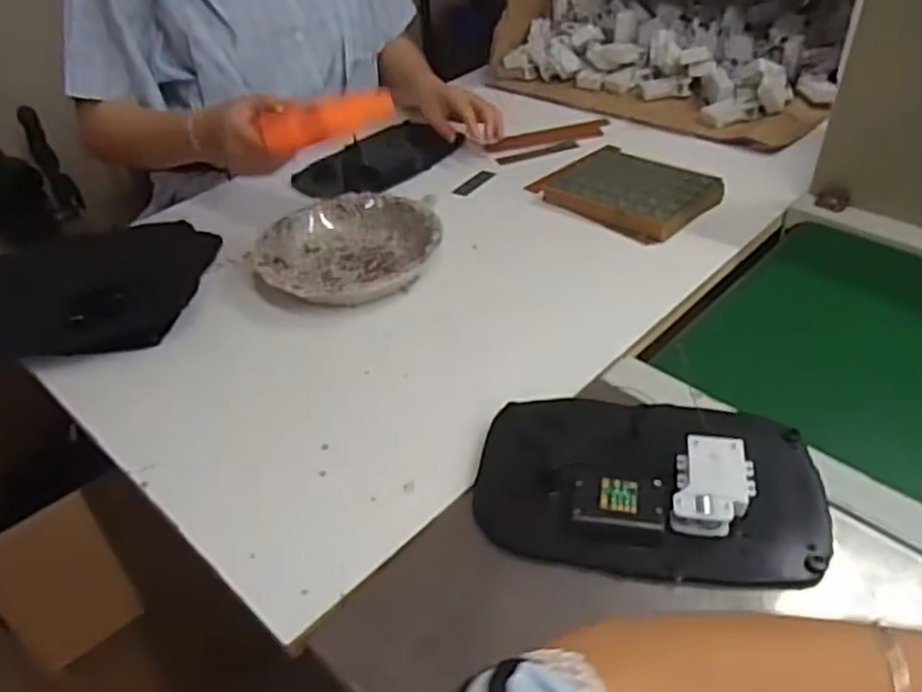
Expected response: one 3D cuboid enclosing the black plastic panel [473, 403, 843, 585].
[{"bbox_3d":[0.128,0.089,0.504,0.230,0.042,0.143,4,40,9],"label":"black plastic panel"}]

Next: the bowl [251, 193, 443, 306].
[{"bbox_3d":[-0.115,-0.102,0.776,0.188,0.044,0.187,-2,39,2],"label":"bowl"}]

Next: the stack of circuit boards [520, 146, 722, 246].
[{"bbox_3d":[0.191,-0.189,0.847,0.151,0.027,0.194,-30,46,-29],"label":"stack of circuit boards"}]

